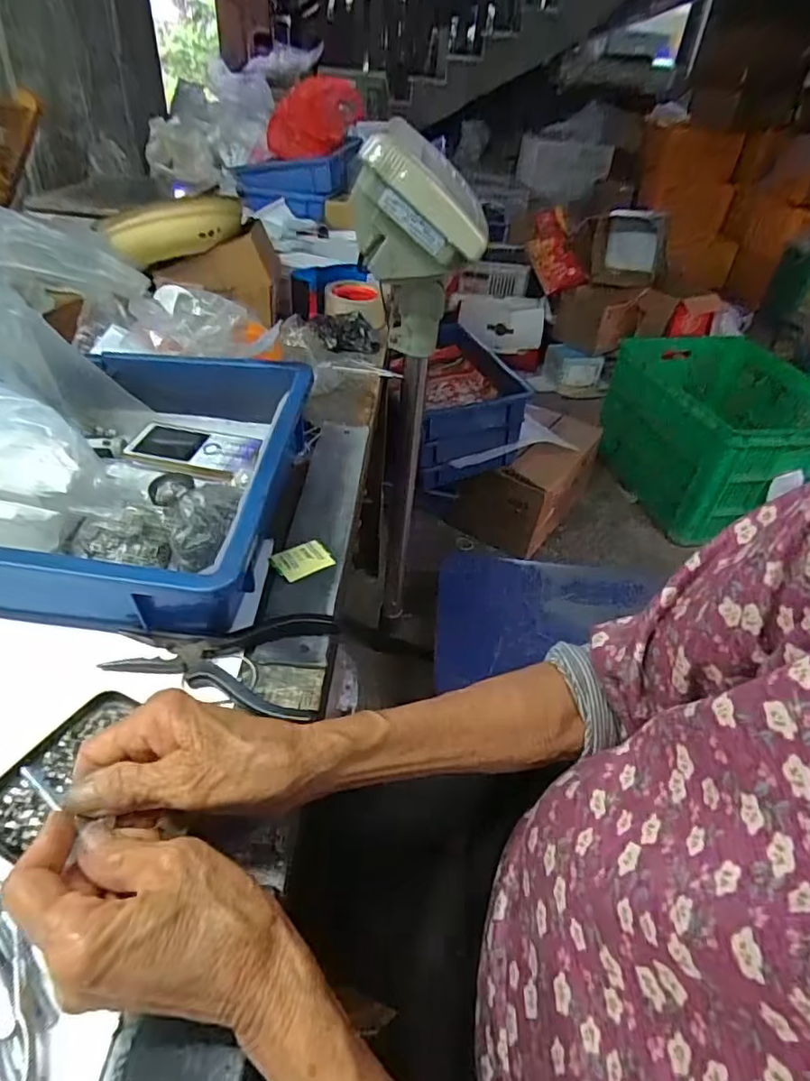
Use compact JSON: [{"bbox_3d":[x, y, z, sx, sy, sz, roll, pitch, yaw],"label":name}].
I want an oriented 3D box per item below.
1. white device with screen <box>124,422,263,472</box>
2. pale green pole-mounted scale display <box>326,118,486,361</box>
[{"bbox_3d":[-0.195,-0.088,0.544,0.143,0.019,0.058,17,42,14],"label":"white device with screen"},{"bbox_3d":[0.001,-0.338,0.685,0.146,0.238,0.149,-3,41,-9],"label":"pale green pole-mounted scale display"}]

